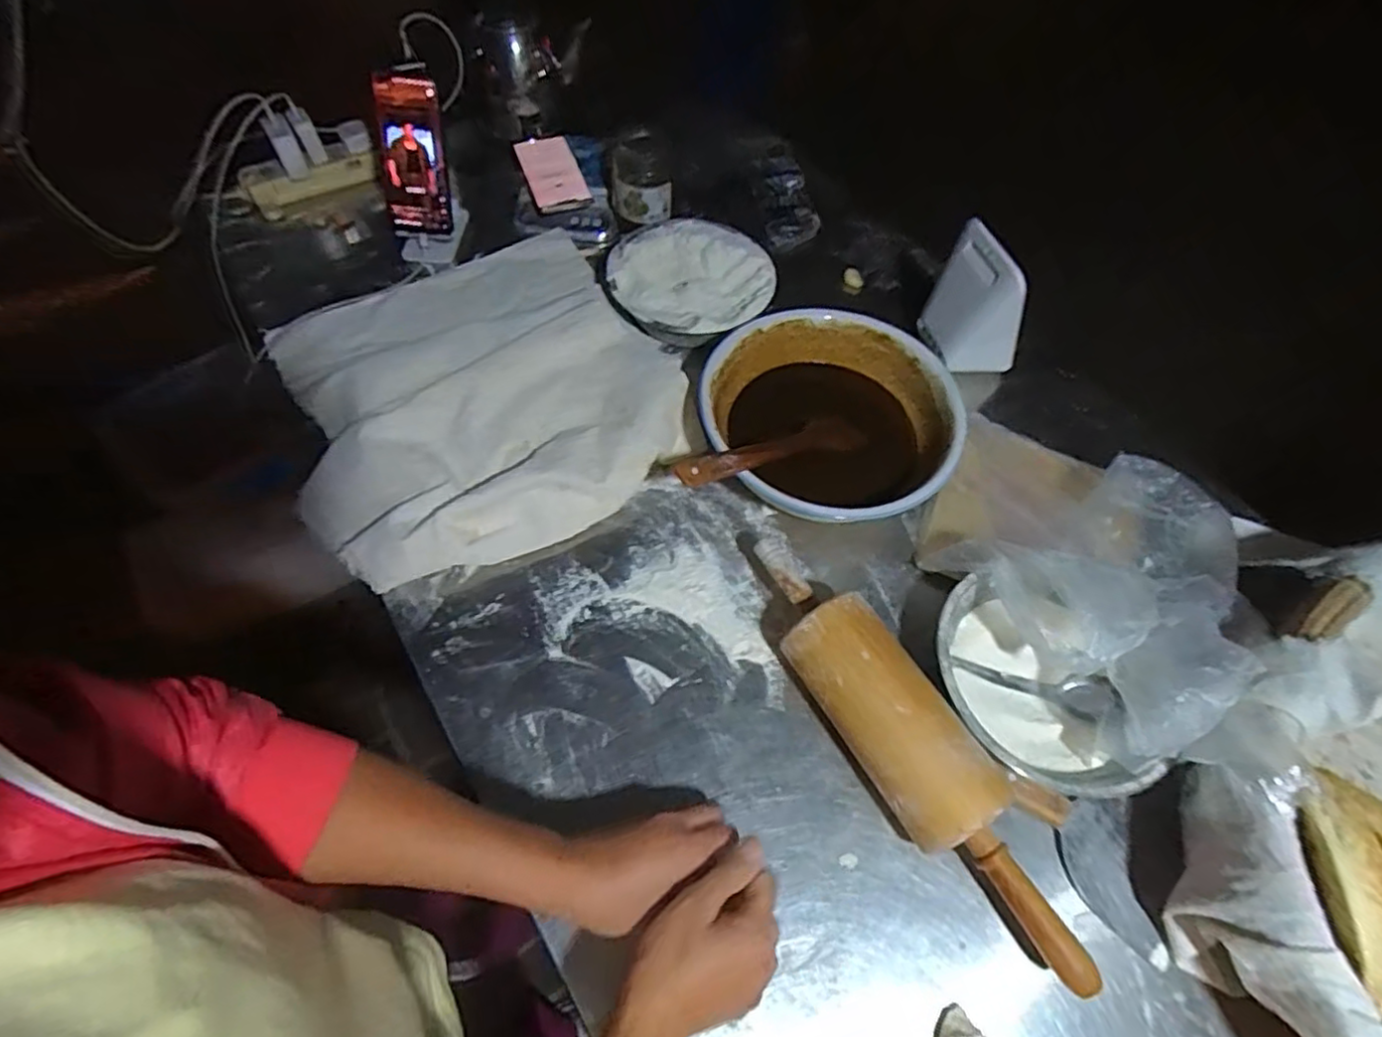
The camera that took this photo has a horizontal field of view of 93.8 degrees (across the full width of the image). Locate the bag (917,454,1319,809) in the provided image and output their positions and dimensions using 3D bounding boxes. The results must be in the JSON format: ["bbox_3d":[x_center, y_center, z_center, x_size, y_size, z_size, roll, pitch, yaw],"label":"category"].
[{"bbox_3d":[0.387,0.067,0.539,0.249,0.126,0.249,-23,63,-15],"label":"bag"}]

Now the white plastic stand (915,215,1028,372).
[{"bbox_3d":[0.311,-0.228,0.711,0.047,0.142,0.117,-40,68,-22],"label":"white plastic stand"}]

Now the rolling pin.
[{"bbox_3d":[0.159,0.168,0.506,0.077,0.078,0.382,-27,64,-17],"label":"rolling pin"}]

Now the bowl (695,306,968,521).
[{"bbox_3d":[0.140,-0.096,0.665,0.241,0.099,0.248,1,59,-2],"label":"bowl"}]

